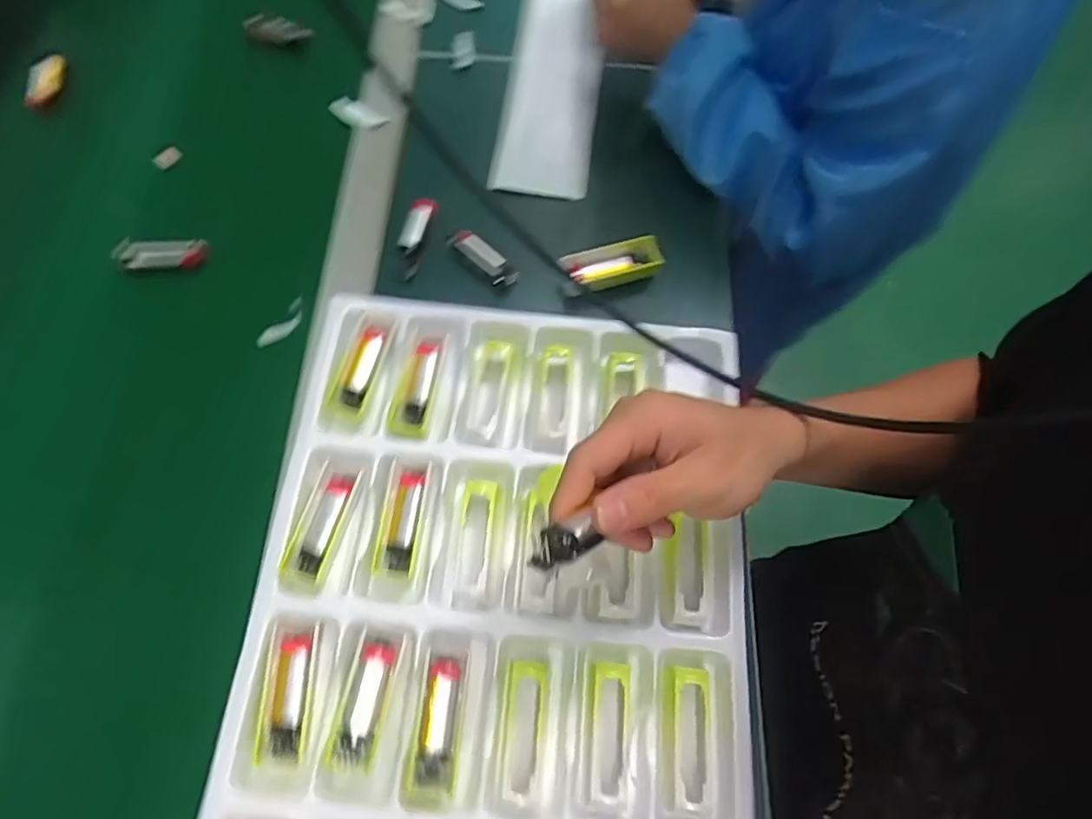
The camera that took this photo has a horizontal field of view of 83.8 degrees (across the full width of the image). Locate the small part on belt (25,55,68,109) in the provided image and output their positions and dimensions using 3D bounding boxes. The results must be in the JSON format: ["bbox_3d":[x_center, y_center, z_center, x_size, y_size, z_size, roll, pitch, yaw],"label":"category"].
[{"bbox_3d":[-0.472,-0.307,0.574,0.058,0.020,0.024,-41,72,16],"label":"small part on belt"}]

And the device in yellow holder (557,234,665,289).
[{"bbox_3d":[0.056,-0.120,0.500,0.084,0.020,0.030,-12,69,-7],"label":"device in yellow holder"}]

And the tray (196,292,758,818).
[{"bbox_3d":[-0.029,0.140,0.393,0.314,0.031,0.452,6,68,0],"label":"tray"}]

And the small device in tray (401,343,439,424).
[{"bbox_3d":[-0.094,-0.021,0.453,0.018,0.009,0.062,9,68,2],"label":"small device in tray"}]

